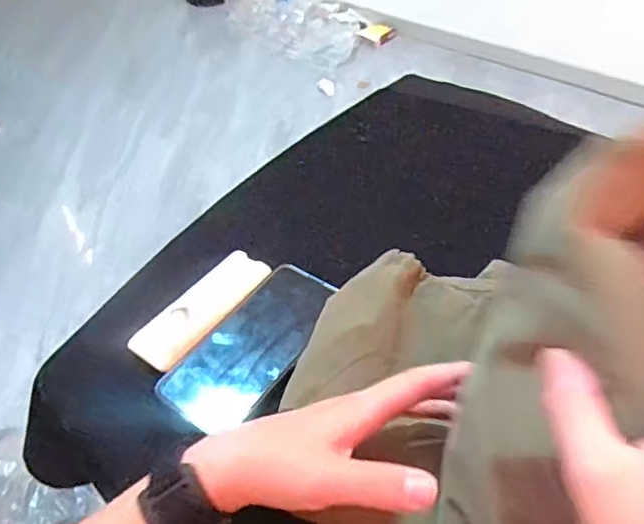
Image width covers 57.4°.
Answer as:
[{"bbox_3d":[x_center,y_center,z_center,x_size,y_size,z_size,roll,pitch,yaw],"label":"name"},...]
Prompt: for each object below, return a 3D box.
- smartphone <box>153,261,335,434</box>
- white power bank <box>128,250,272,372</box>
[{"bbox_3d":[-0.055,0.067,0.485,0.074,0.011,0.162,26,52,25],"label":"smartphone"},{"bbox_3d":[-0.101,0.036,0.506,0.042,0.017,0.136,25,52,24],"label":"white power bank"}]

